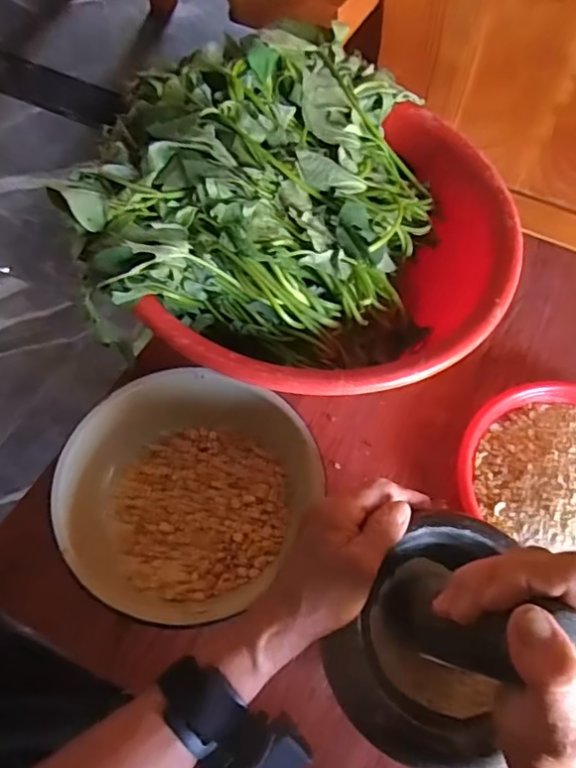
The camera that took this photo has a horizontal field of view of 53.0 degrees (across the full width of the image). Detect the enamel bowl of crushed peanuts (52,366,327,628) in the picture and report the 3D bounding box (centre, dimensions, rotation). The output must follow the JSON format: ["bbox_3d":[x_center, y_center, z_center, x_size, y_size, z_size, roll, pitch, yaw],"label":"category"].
[{"bbox_3d":[-0.076,0.078,0.439,0.169,0.060,0.184,1,60,-2],"label":"enamel bowl of crushed peanuts"}]

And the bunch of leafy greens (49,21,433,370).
[{"bbox_3d":[-0.011,-0.165,0.512,0.274,0.129,0.299,6,60,1],"label":"bunch of leafy greens"}]

